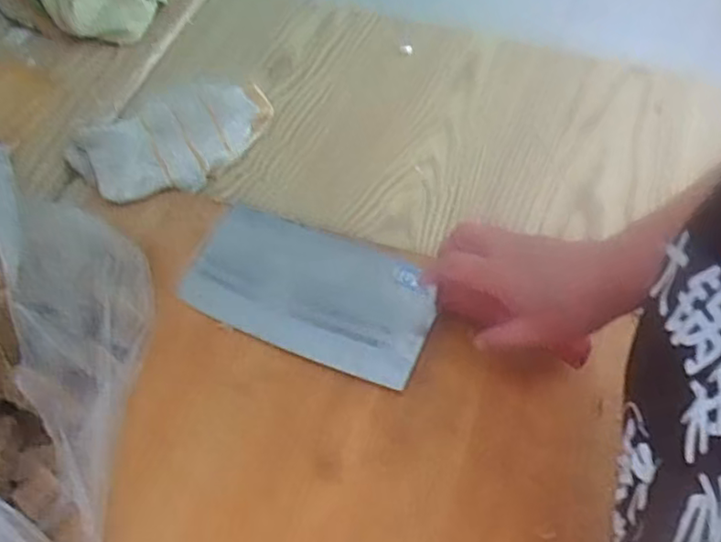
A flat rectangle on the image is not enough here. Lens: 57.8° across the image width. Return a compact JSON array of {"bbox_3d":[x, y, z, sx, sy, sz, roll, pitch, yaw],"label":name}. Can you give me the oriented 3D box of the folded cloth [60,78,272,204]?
[{"bbox_3d":[-0.178,-0.132,0.645,0.191,0.035,0.129,-35,62,-17],"label":"folded cloth"}]

